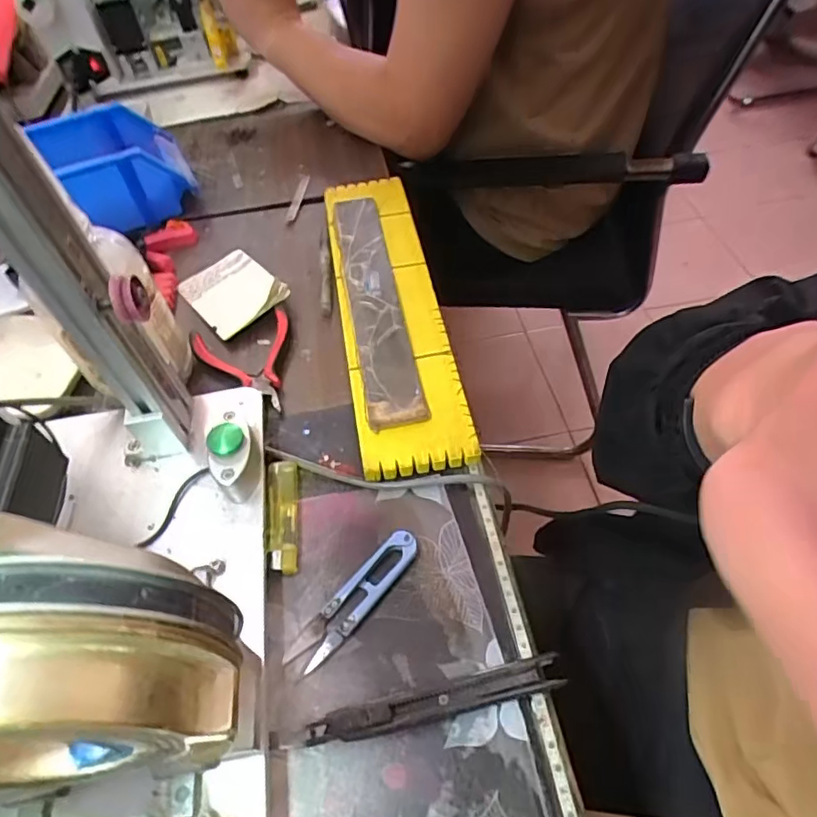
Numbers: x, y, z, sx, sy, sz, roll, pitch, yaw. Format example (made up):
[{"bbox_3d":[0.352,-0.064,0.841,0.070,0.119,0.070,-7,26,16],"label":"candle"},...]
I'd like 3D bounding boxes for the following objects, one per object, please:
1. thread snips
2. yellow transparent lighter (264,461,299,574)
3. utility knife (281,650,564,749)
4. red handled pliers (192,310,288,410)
[{"bbox_3d":[-0.030,0.112,0.341,0.021,0.011,0.097,33,62,27],"label":"thread snips"},{"bbox_3d":[-0.083,0.070,0.376,0.019,0.008,0.079,-8,52,-1],"label":"yellow transparent lighter"},{"bbox_3d":[0.009,0.158,0.306,0.148,0.013,0.017,-13,53,-5],"label":"utility knife"},{"bbox_3d":[-0.137,-0.041,0.456,0.075,0.011,0.094,-4,52,2],"label":"red handled pliers"}]

